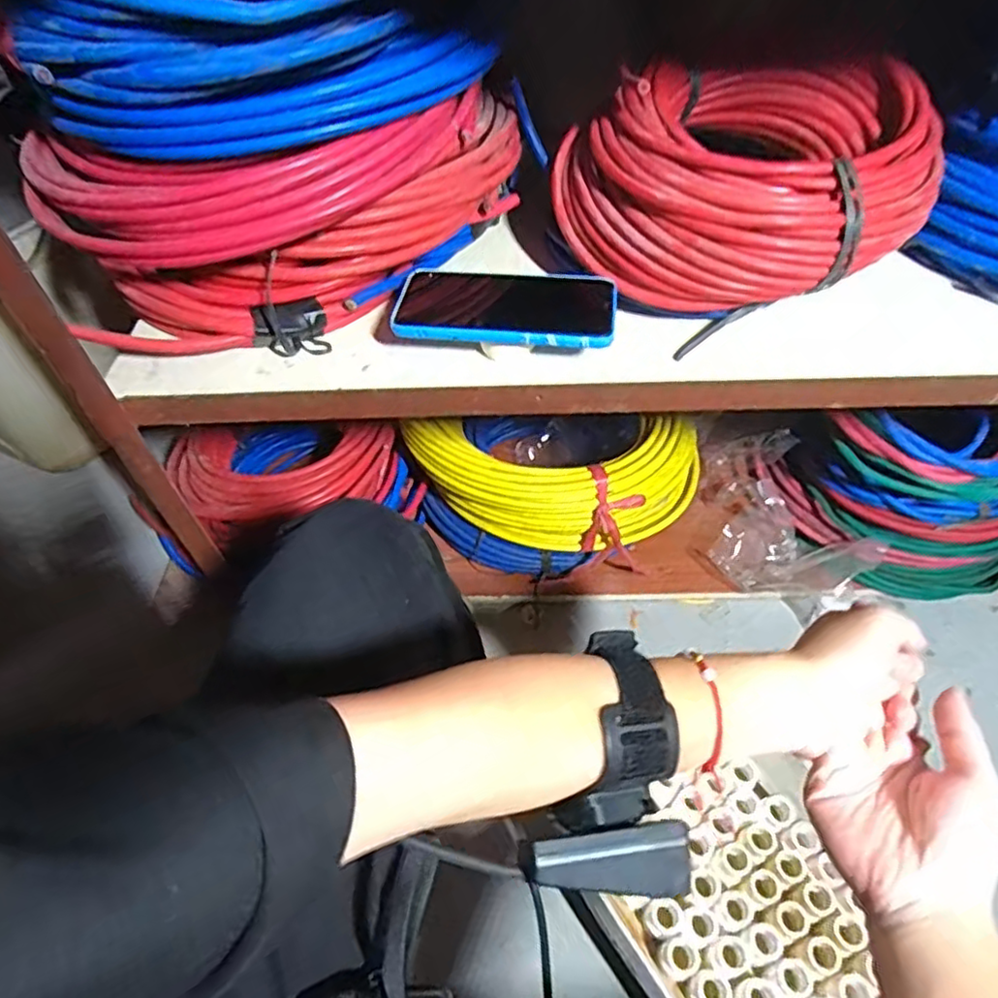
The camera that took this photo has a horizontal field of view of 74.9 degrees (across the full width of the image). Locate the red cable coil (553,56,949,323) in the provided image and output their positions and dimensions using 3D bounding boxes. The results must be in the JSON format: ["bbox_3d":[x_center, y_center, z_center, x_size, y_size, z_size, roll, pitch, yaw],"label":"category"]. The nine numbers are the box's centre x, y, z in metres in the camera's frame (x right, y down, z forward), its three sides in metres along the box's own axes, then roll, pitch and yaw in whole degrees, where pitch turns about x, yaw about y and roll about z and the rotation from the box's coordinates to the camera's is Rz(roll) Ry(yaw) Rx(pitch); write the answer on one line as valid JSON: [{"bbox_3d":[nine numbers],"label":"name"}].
[{"bbox_3d":[0.179,-0.237,0.502,0.265,0.102,0.195,1,51,2],"label":"red cable coil"}]

